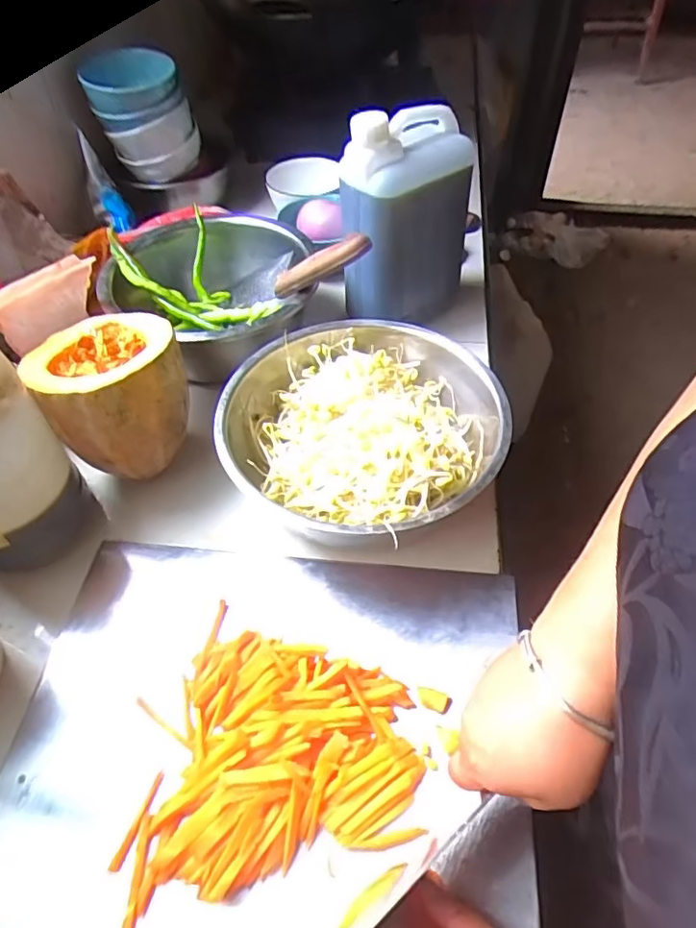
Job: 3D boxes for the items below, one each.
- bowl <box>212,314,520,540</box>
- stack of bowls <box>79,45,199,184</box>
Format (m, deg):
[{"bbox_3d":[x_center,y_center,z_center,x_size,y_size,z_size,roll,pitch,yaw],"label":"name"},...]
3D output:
[{"bbox_3d":[0.017,-0.048,0.561,0.260,0.084,0.240,-1,50,1],"label":"bowl"},{"bbox_3d":[-0.275,-0.471,0.784,0.123,0.158,0.115,-14,51,-10],"label":"stack of bowls"}]

